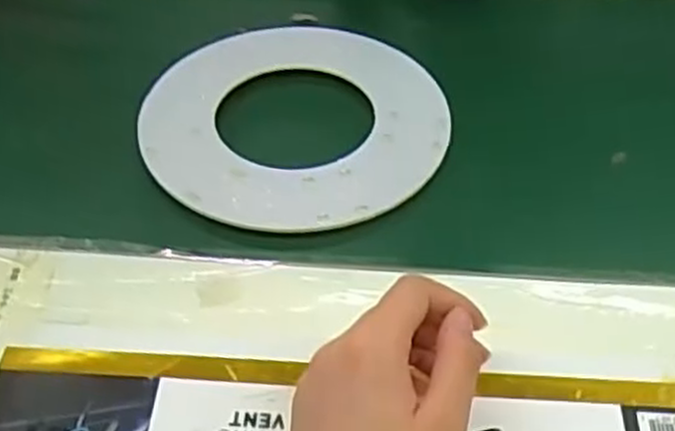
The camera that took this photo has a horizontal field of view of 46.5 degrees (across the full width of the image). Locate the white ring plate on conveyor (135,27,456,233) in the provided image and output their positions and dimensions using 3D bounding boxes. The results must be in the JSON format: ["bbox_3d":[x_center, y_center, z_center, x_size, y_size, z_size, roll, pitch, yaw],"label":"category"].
[{"bbox_3d":[-0.025,-0.063,0.493,0.180,0.011,0.177,1,47,-1],"label":"white ring plate on conveyor"}]

